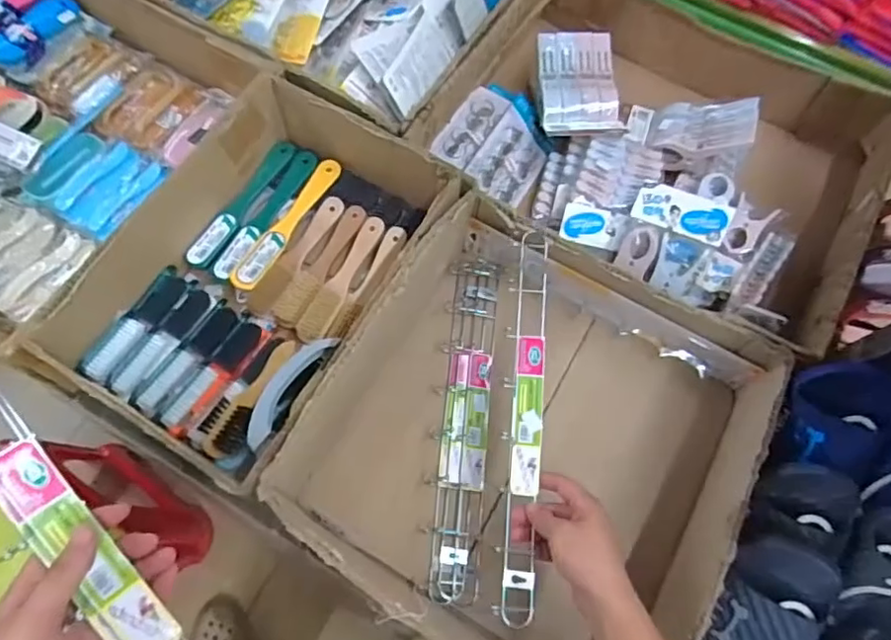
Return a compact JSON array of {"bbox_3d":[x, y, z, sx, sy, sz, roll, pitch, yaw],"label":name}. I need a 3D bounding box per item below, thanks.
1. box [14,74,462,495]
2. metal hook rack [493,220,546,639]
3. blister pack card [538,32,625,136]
[{"bbox_3d":[-0.211,-0.063,0.747,0.305,0.144,0.470,27,69,8],"label":"box"},{"bbox_3d":[0.090,0.098,0.654,0.036,0.017,0.423,7,71,0],"label":"metal hook rack"},{"bbox_3d":[0.199,-0.357,0.889,0.113,0.015,0.178,-2,74,-2],"label":"blister pack card"}]

